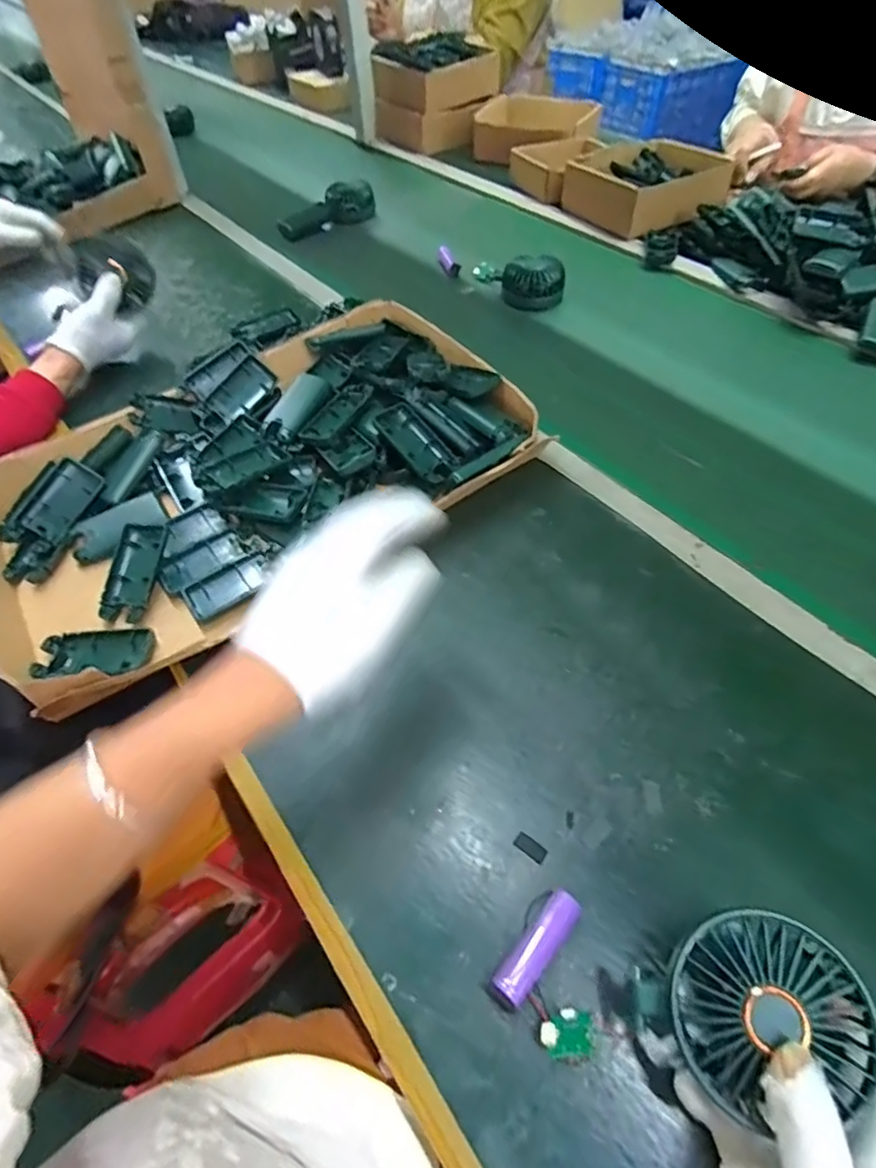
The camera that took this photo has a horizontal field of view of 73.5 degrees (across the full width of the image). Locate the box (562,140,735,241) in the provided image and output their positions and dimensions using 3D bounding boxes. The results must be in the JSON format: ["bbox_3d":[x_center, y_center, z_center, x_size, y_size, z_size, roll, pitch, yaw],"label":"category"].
[{"bbox_3d":[0.341,-0.647,0.953,0.215,0.068,0.208,-23,54,-14],"label":"box"}]

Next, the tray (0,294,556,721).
[{"bbox_3d":[-0.189,-0.117,0.595,0.527,0.071,0.343,-31,57,-20],"label":"tray"}]

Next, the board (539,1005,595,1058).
[{"bbox_3d":[0.070,0.243,0.317,0.029,0.005,0.023,-20,27,24],"label":"board"}]

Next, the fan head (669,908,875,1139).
[{"bbox_3d":[0.154,0.204,0.283,0.082,0.043,0.076,-12,52,-6],"label":"fan head"}]

